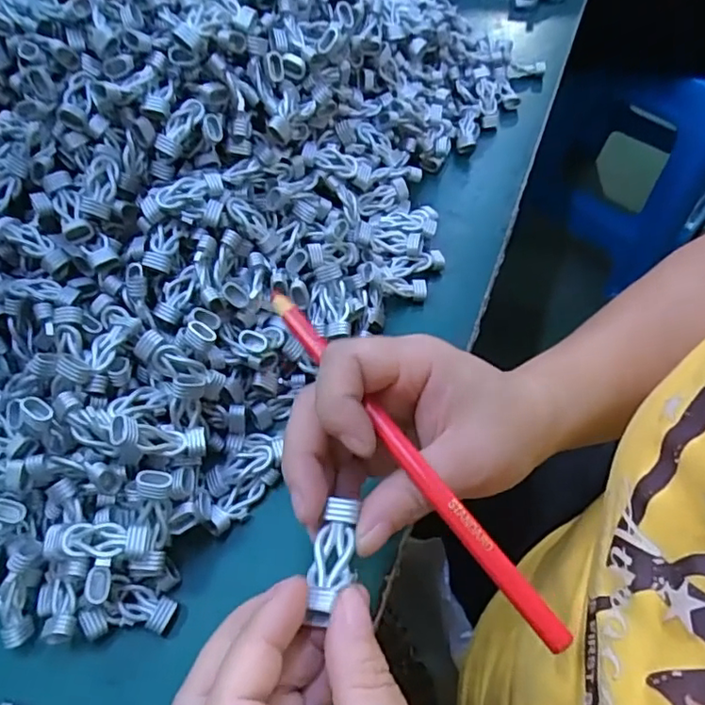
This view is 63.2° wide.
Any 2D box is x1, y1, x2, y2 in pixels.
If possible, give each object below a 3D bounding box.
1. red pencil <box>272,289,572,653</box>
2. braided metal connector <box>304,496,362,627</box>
[{"bbox_3d":[0.018,0.035,0.217,0.009,0.009,0.167,-31,65,-20],"label":"red pencil"},{"bbox_3d":[-0.007,0.073,0.203,0.015,0.009,0.041,11,49,6],"label":"braided metal connector"}]

